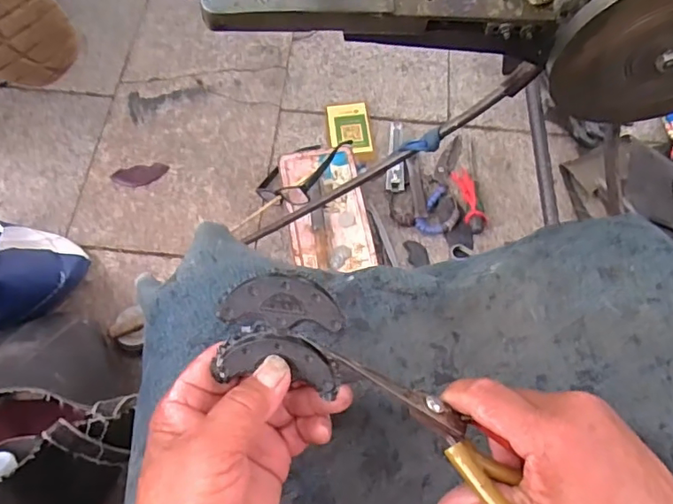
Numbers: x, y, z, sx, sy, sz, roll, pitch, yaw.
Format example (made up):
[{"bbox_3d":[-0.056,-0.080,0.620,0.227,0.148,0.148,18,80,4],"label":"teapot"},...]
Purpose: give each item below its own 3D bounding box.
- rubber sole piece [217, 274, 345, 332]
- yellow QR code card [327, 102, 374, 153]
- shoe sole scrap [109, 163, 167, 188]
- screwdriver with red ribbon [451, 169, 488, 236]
[{"bbox_3d":[-0.027,0.025,0.267,0.060,0.006,0.025,4,98,-3],"label":"rubber sole piece"},{"bbox_3d":[0.023,-0.211,0.920,0.070,0.008,0.103,-6,67,-4],"label":"yellow QR code card"},{"bbox_3d":[-0.319,-0.125,0.882,0.087,0.004,0.039,-11,68,-7],"label":"shoe sole scrap"},{"bbox_3d":[0.209,-0.081,0.847,0.036,0.019,0.113,-7,67,-5],"label":"screwdriver with red ribbon"}]

